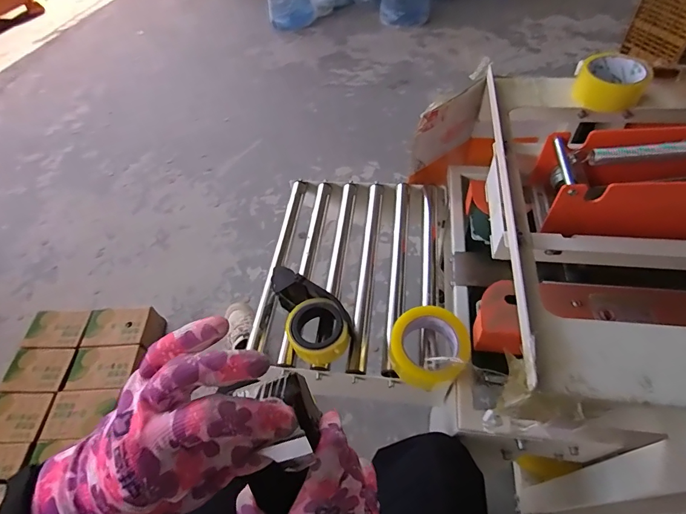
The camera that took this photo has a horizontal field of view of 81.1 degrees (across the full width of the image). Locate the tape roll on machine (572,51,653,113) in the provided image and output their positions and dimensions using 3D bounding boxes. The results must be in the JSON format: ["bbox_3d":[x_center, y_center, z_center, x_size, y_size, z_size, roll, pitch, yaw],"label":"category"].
[{"bbox_3d":[0.408,-0.271,0.616,0.095,0.044,0.091,-2,56,3],"label":"tape roll on machine"}]

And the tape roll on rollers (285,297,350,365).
[{"bbox_3d":[-0.040,0.114,0.612,0.084,0.066,0.083,-2,55,4],"label":"tape roll on rollers"}]

